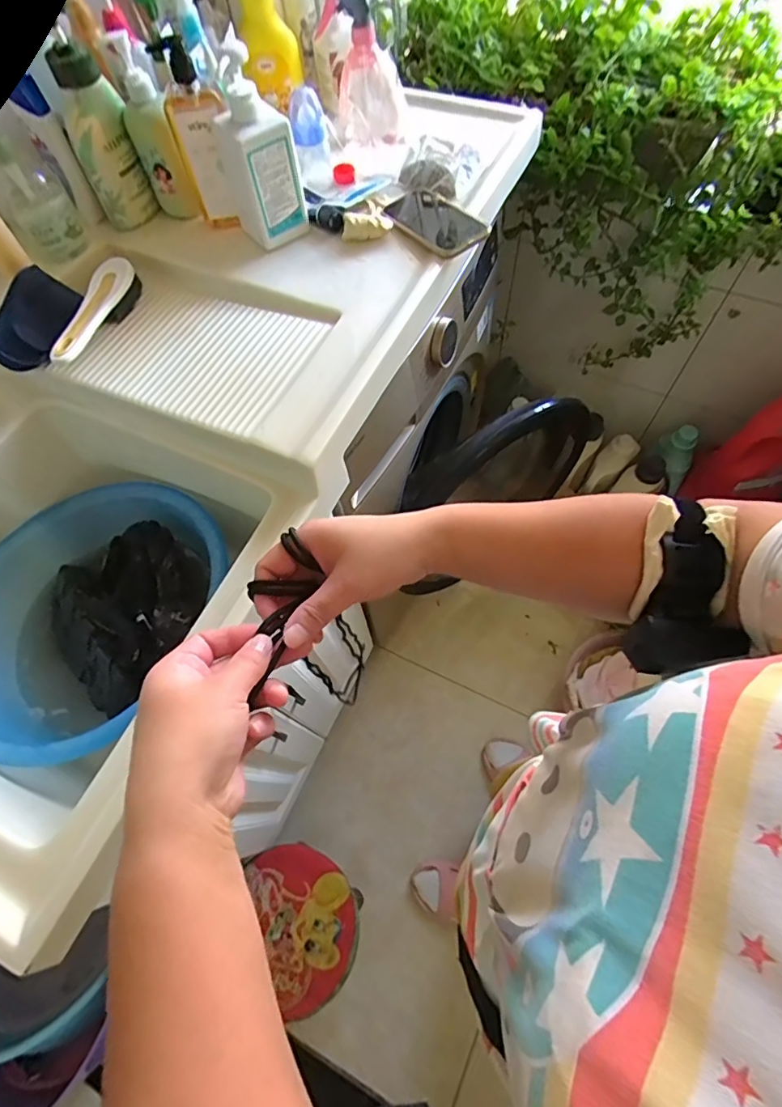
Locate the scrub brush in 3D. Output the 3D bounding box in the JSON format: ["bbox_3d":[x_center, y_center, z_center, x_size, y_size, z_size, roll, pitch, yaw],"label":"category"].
[{"bbox_3d":[-0.379,-0.305,0.657,0.051,0.039,0.191,10,66,8],"label":"scrub brush"}]

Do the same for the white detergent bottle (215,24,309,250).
[{"bbox_3d":[-0.160,-0.487,0.626,0.078,0.180,0.076,-30,67,-11],"label":"white detergent bottle"}]

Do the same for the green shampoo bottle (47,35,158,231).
[{"bbox_3d":[-0.367,-0.524,0.663,0.079,0.174,0.051,-23,66,-8],"label":"green shampoo bottle"}]

